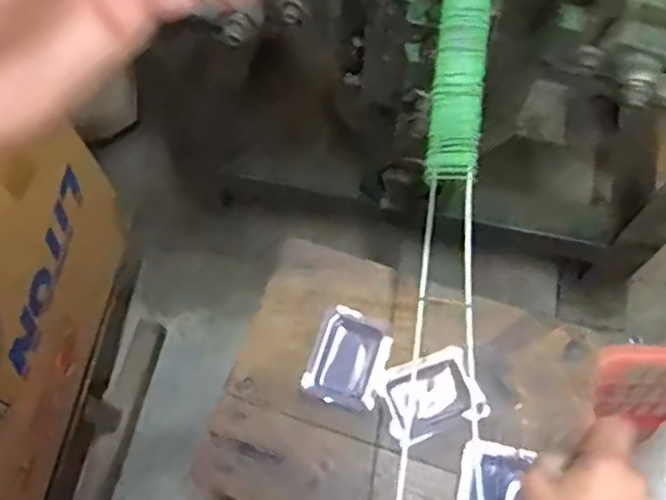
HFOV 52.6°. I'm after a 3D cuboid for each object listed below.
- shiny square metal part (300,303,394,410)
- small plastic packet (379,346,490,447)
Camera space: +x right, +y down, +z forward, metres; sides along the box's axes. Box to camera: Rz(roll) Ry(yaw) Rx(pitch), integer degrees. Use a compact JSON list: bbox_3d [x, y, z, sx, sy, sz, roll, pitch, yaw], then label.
[{"bbox_3d":[0.017,0.100,0.619,0.070,0.009,0.084,22,68,11],"label":"shiny square metal part"},{"bbox_3d":[0.086,0.129,0.598,0.082,0.020,0.066,-25,65,8],"label":"small plastic packet"}]

